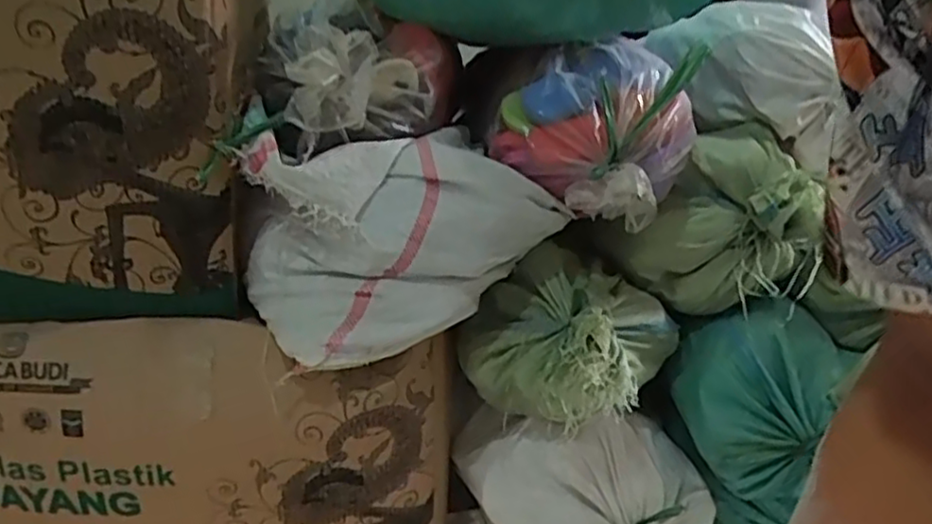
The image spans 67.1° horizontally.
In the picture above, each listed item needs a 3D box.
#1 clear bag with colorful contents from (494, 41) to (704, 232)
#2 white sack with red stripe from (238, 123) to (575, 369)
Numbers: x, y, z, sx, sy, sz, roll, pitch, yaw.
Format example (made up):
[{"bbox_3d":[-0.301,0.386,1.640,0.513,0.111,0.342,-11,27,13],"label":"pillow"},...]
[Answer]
[{"bbox_3d":[0.180,-0.185,0.951,0.229,0.184,0.194,21,32,31],"label":"clear bag with colorful contents"},{"bbox_3d":[-0.075,-0.037,0.943,0.390,0.245,0.170,-12,31,-28],"label":"white sack with red stripe"}]

